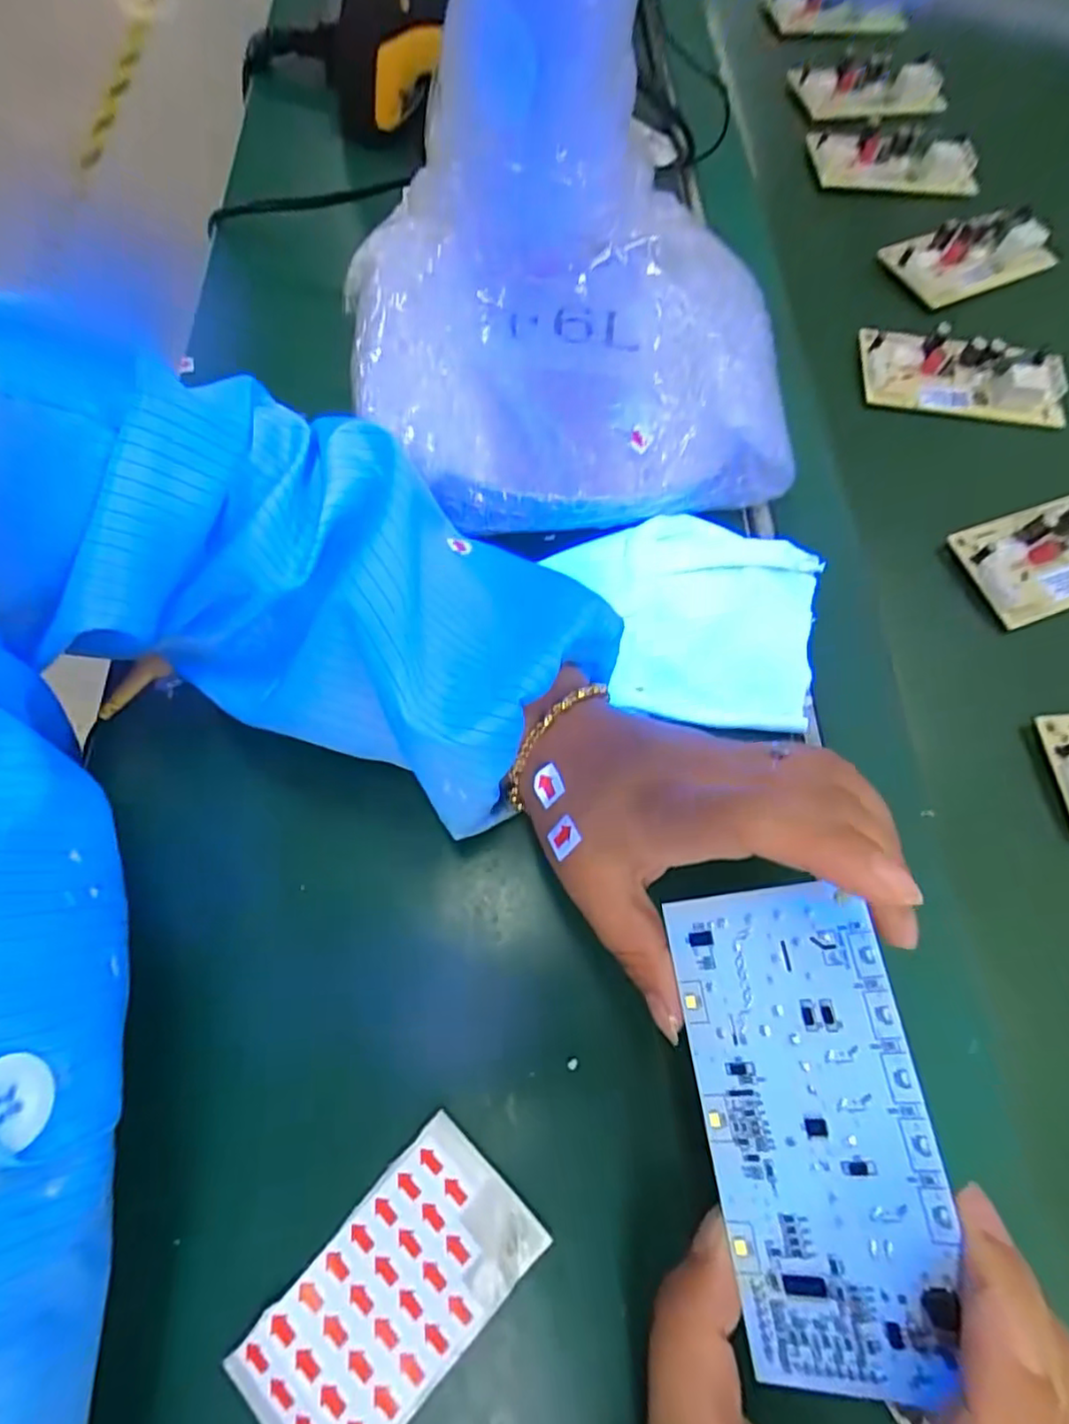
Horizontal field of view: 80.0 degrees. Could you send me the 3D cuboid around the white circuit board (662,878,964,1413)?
[{"bbox_3d":[0.072,0.106,0.167,0.055,0.004,0.113,-16,70,23],"label":"white circuit board"}]

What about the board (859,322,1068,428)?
[{"bbox_3d":[0.251,-0.199,0.370,0.116,0.015,0.051,4,67,-2],"label":"board"}]

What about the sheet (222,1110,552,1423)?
[{"bbox_3d":[-0.045,0.186,0.201,0.051,0.004,0.090,44,71,11],"label":"sheet"}]

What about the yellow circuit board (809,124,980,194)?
[{"bbox_3d":[0.263,-0.406,0.460,0.112,0.013,0.061,-4,67,-4],"label":"yellow circuit board"}]

